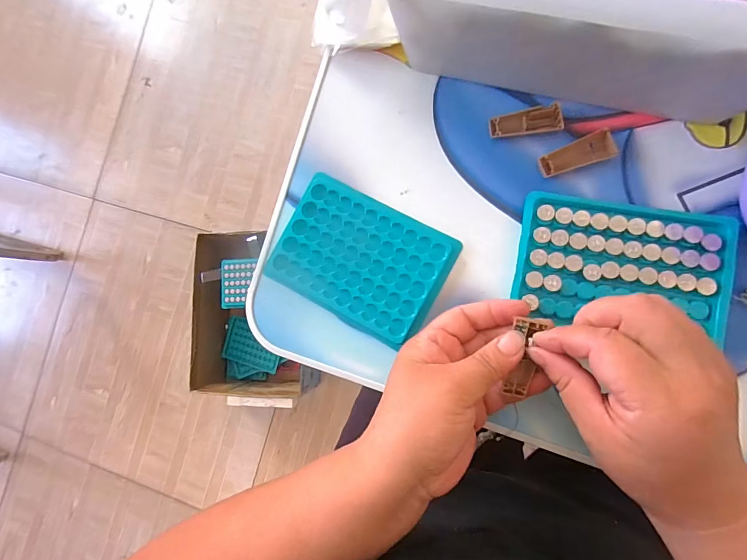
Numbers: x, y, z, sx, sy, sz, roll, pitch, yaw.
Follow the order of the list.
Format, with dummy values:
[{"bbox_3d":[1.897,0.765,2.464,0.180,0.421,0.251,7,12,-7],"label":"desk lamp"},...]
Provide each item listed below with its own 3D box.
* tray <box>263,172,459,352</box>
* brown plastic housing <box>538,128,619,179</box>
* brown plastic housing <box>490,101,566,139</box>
[{"bbox_3d":[-0.010,-0.017,0.292,0.127,0.007,0.095,28,89,8],"label":"tray"},{"bbox_3d":[0.146,-0.091,0.275,0.052,0.009,0.020,-17,83,7],"label":"brown plastic housing"},{"bbox_3d":[0.112,-0.116,0.283,0.050,0.011,0.019,-5,85,9],"label":"brown plastic housing"}]

